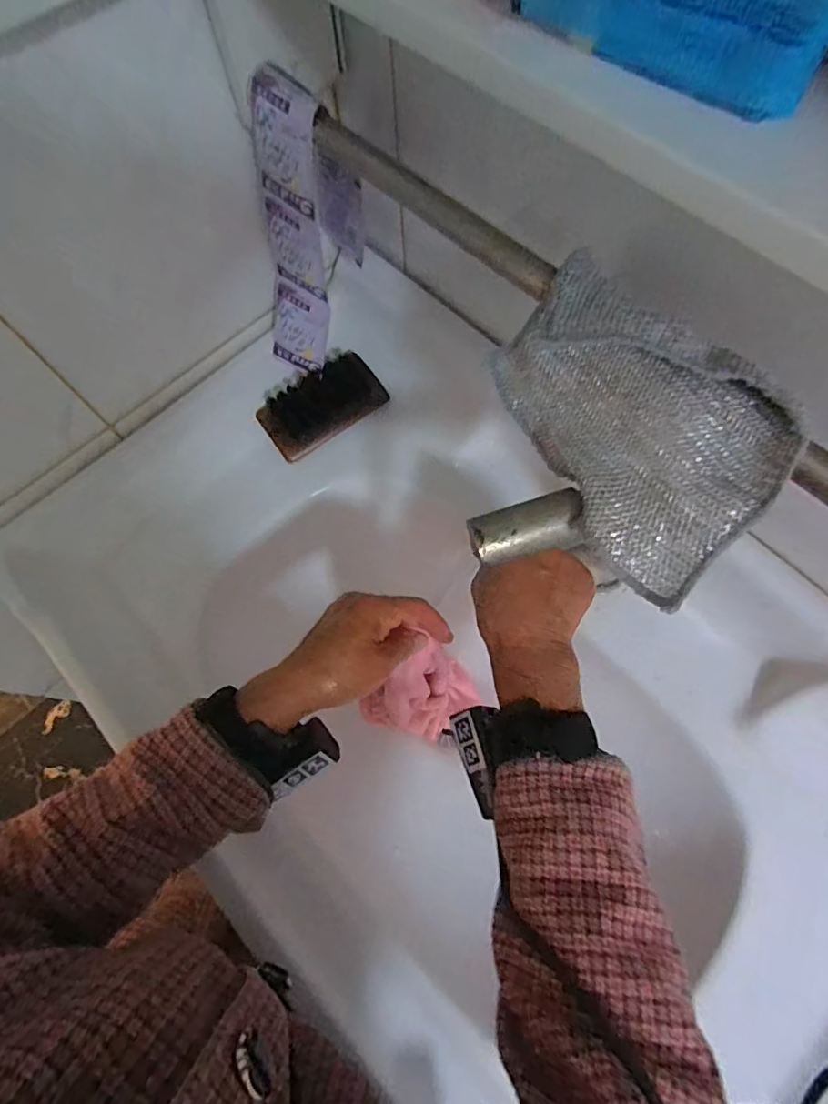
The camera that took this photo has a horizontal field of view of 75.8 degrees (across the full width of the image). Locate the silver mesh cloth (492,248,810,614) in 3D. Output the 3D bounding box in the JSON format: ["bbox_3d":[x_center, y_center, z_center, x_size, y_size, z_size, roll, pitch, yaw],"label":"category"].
[{"bbox_3d":[0.103,-0.065,0.275,0.090,0.071,0.168,-36,73,-11],"label":"silver mesh cloth"}]

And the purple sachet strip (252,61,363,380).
[{"bbox_3d":[-0.088,-0.268,0.459,0.069,0.234,0.110,33,74,13],"label":"purple sachet strip"}]

